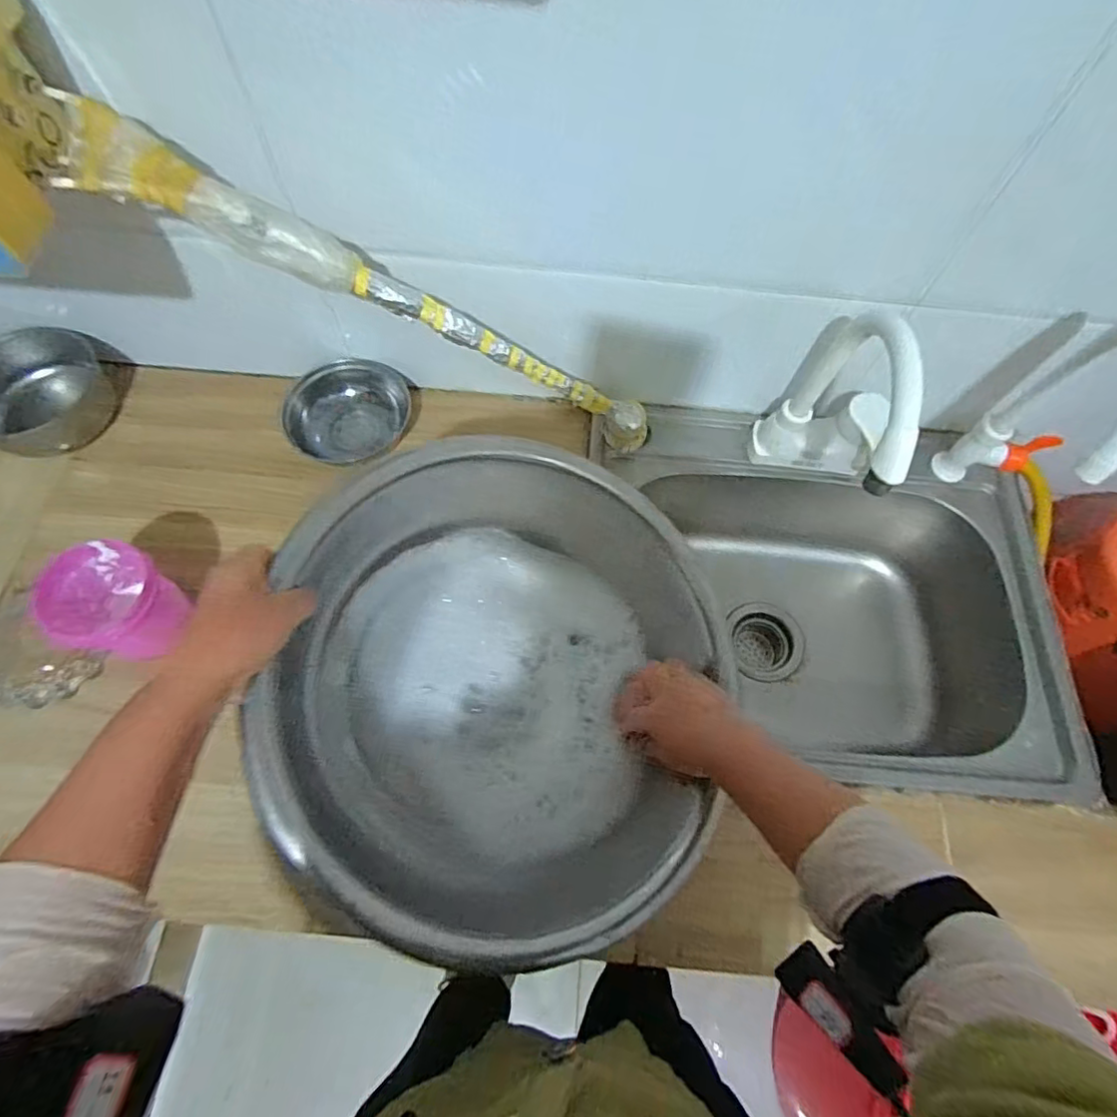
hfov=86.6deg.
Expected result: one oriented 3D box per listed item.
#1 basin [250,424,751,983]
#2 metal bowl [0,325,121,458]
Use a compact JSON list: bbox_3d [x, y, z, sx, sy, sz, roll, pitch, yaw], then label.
[{"bbox_3d":[-0.021,0.106,0.506,0.398,0.140,0.401,6,68,-15],"label":"basin"},{"bbox_3d":[-0.595,-0.191,0.681,0.142,0.069,0.147,1,66,-2],"label":"metal bowl"}]

